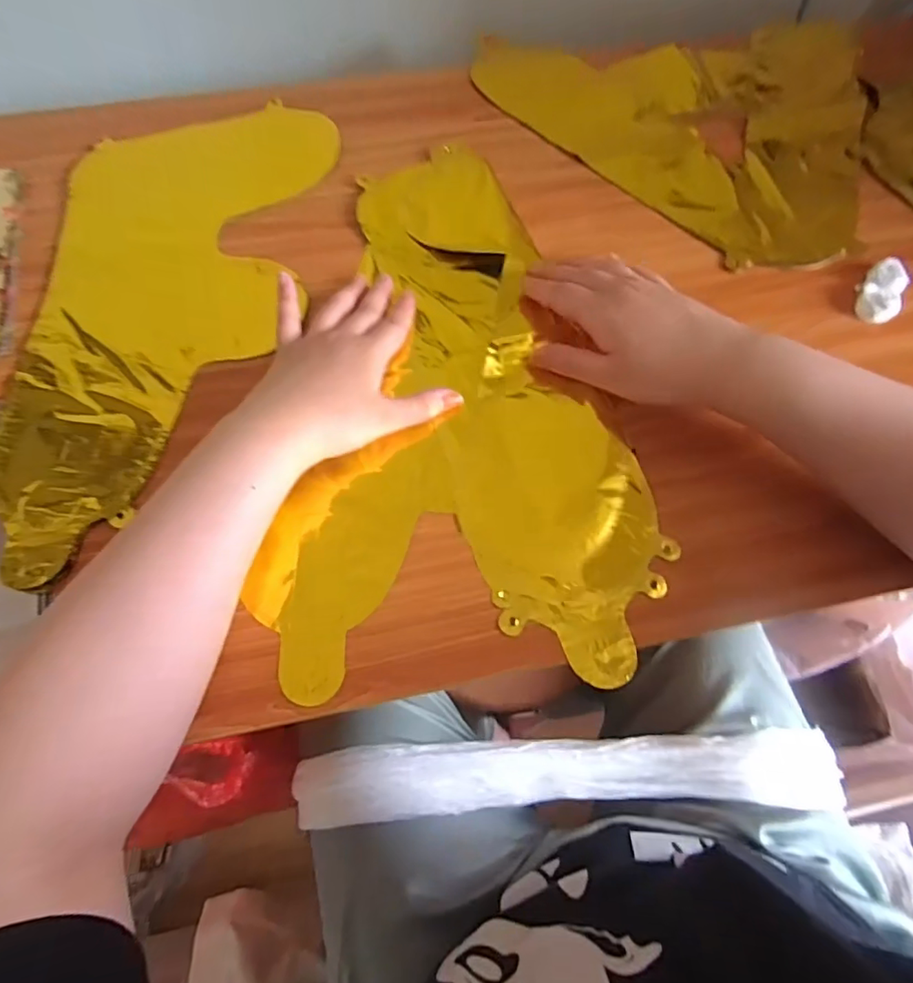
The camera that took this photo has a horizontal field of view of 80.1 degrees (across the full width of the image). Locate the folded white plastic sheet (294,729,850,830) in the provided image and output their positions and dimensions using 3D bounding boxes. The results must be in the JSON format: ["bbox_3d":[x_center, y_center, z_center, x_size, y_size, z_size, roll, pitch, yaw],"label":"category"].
[{"bbox_3d":[0.104,0.264,0.504,0.507,0.067,0.064,-1,69,-2],"label":"folded white plastic sheet"}]

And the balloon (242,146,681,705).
[{"bbox_3d":[-0.003,-0.080,0.391,0.243,0.022,0.409,-3,69,-3],"label":"balloon"}]

